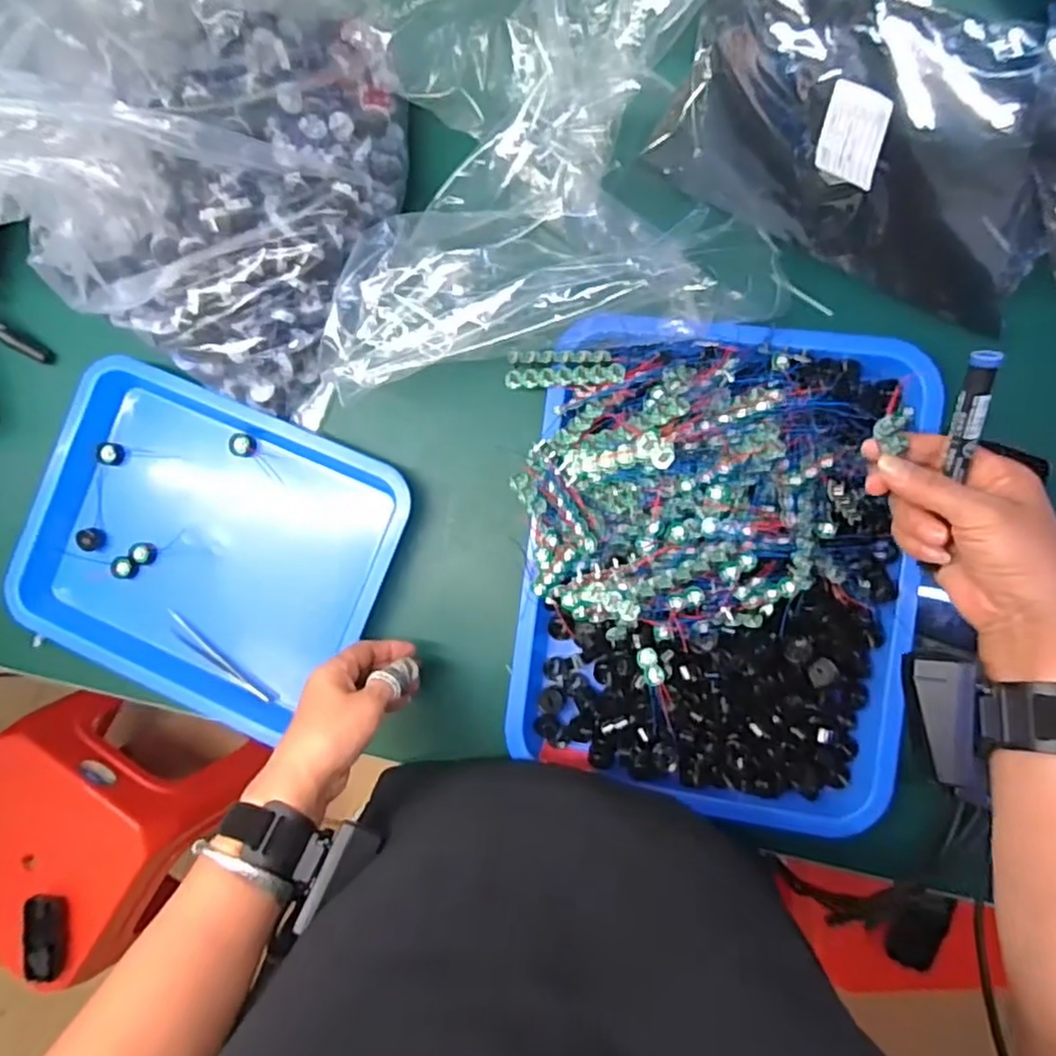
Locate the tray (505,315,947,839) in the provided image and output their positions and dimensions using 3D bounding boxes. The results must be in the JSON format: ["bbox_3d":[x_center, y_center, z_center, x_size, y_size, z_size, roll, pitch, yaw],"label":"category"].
[{"bbox_3d":[0.141,0.033,0.511,0.310,0.083,0.380,6,91,8],"label":"tray"}]

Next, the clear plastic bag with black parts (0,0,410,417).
[{"bbox_3d":[-0.274,-0.302,0.469,0.289,0.289,0.339,24,93,7],"label":"clear plastic bag with black parts"}]

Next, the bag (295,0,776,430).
[{"bbox_3d":[0.012,-0.359,0.536,0.345,0.096,0.505,-3,90,8],"label":"bag"}]

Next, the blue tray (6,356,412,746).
[{"bbox_3d":[-0.290,0.019,0.607,0.334,0.034,0.267,23,93,7],"label":"blue tray"}]

